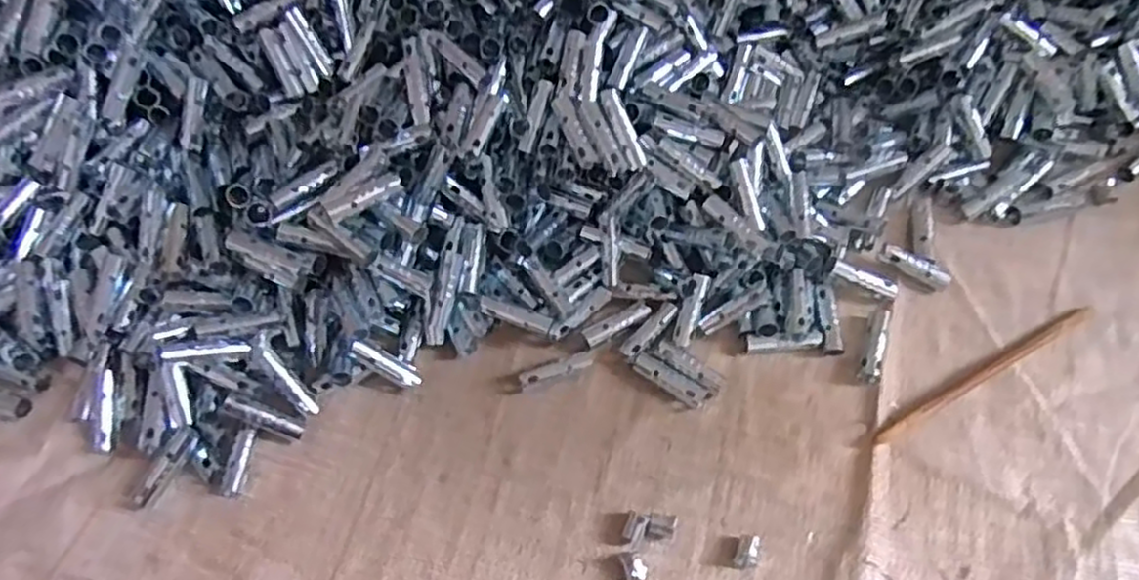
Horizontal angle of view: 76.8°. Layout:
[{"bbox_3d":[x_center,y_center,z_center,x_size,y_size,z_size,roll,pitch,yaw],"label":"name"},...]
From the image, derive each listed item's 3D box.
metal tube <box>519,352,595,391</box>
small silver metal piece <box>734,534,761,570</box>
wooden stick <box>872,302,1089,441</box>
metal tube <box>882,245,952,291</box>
[{"bbox_3d":[-0.006,0.041,0.370,0.039,0.007,0.009,-19,66,-7],"label":"metal tube"},{"bbox_3d":[0.083,0.121,0.332,0.011,0.008,0.016,19,67,10],"label":"small silver metal piece"},{"bbox_3d":[0.215,0.042,0.368,0.142,0.007,0.009,-26,67,-10],"label":"wooden stick"},{"bbox_3d":[0.189,-0.013,0.392,0.037,0.011,0.008,31,69,15],"label":"metal tube"}]

